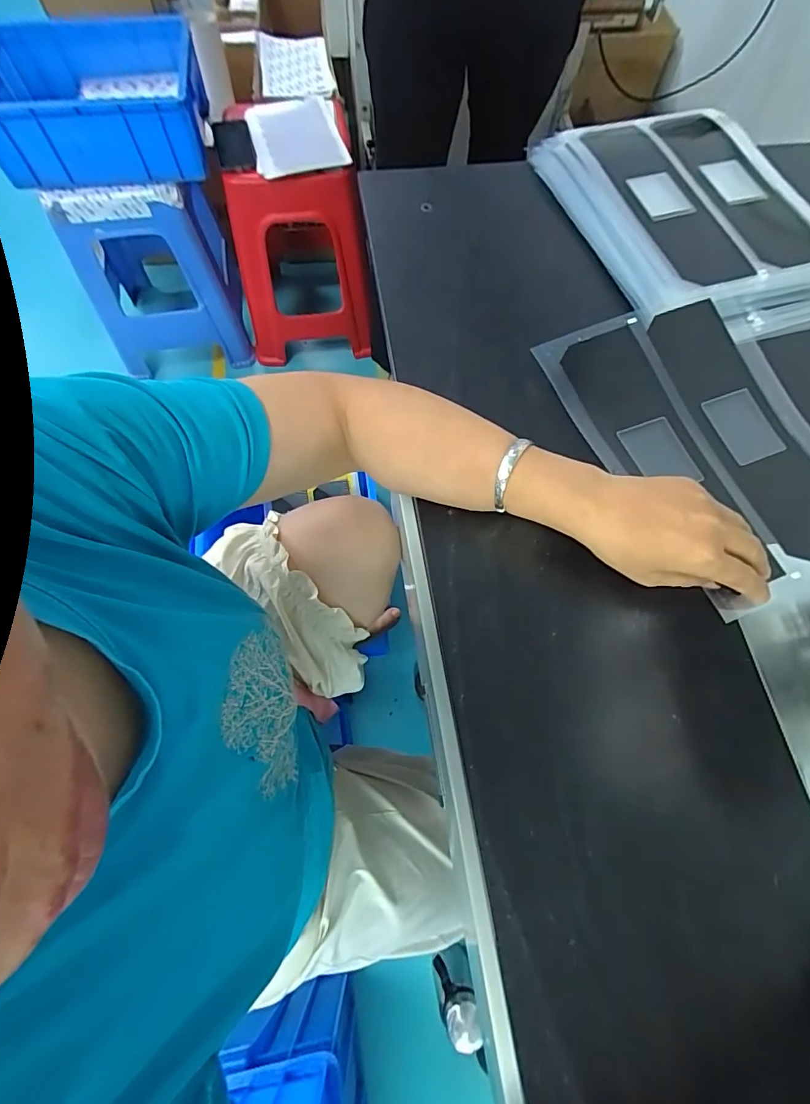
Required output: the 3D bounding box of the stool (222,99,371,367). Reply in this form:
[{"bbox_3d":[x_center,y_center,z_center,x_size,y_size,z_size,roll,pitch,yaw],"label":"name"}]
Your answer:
[{"bbox_3d":[-0.249,-0.778,1.254,0.320,0.446,0.320,3,69,0],"label":"stool"}]

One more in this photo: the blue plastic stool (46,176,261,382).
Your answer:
[{"bbox_3d":[-0.640,-0.751,1.262,0.359,0.448,0.248,-13,70,-6],"label":"blue plastic stool"}]

